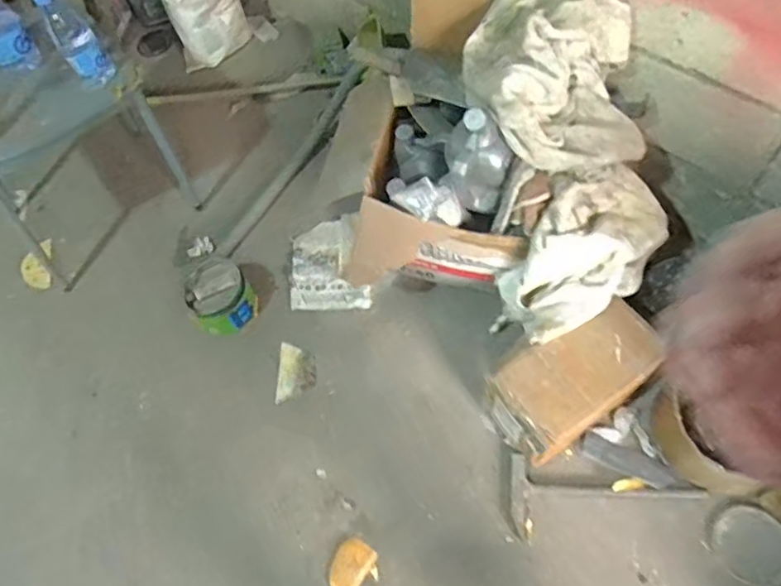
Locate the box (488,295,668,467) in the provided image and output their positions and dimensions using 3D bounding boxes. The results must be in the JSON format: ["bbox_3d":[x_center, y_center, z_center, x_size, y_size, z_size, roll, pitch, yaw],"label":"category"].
[{"bbox_3d":[0.356,0.178,1.197,0.306,0.212,0.167,-34,64,-12],"label":"box"}]

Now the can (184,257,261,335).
[{"bbox_3d":[-0.388,0.006,1.398,0.147,0.104,0.164,-30,65,-11],"label":"can"}]

